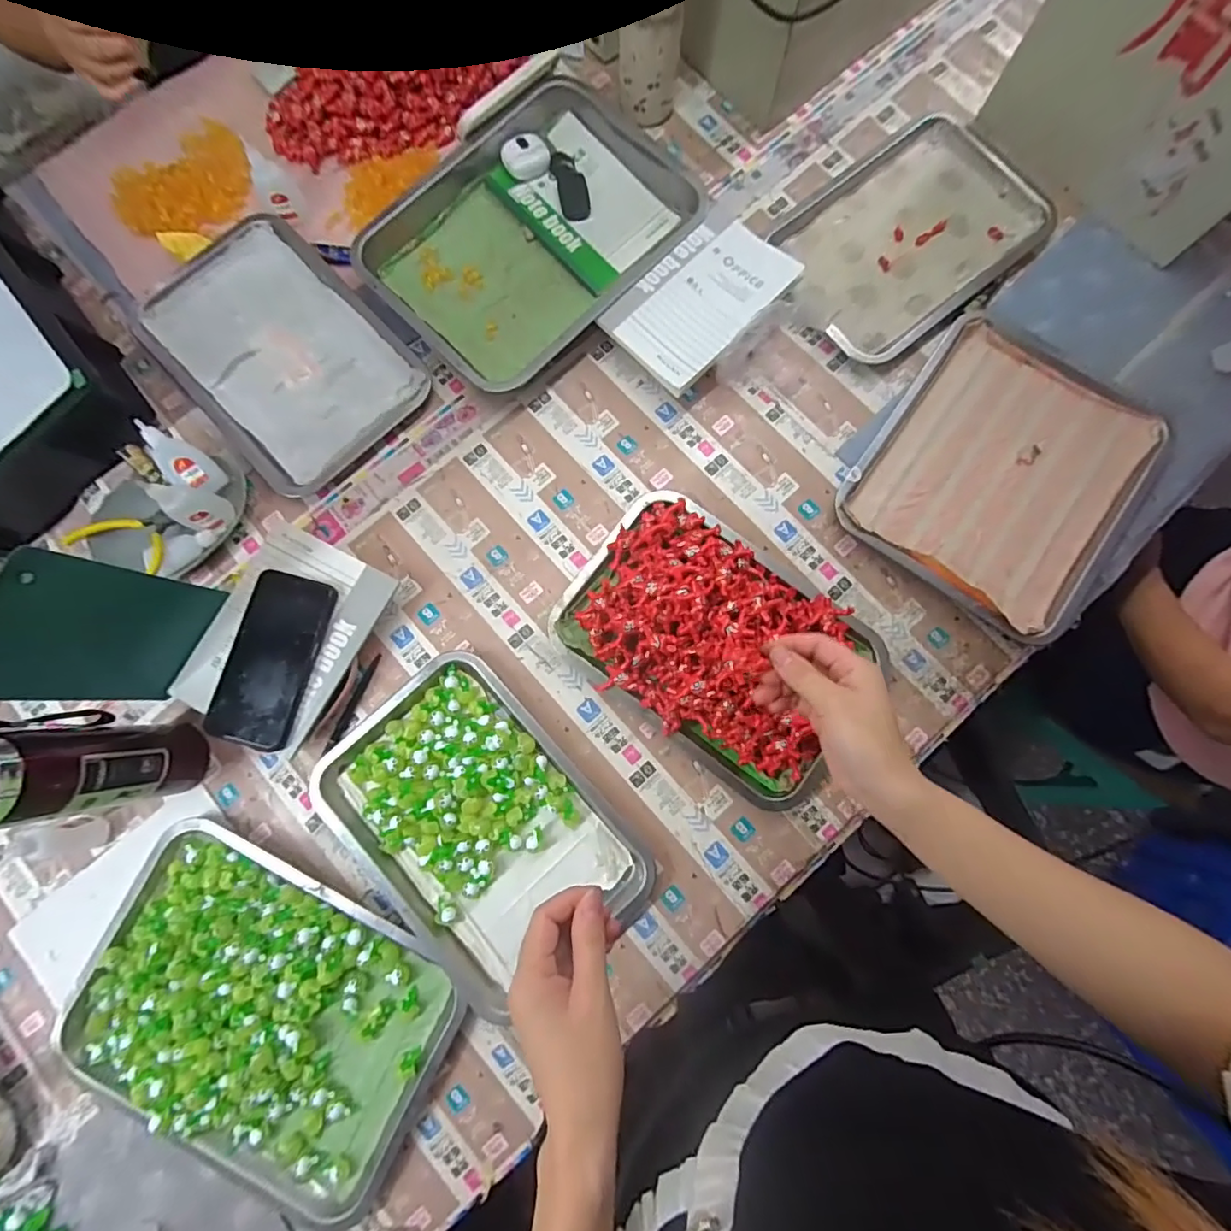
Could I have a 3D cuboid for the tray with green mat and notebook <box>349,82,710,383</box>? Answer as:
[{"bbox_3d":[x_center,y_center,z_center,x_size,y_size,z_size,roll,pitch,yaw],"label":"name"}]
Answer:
[{"bbox_3d":[-0.090,-0.439,0.630,0.269,0.040,0.347,43,82,7],"label":"tray with green mat and notebook"}]

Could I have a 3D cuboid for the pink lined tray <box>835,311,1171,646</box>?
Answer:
[{"bbox_3d":[0.415,-0.152,0.585,0.263,0.026,0.302,35,82,6],"label":"pink lined tray"}]

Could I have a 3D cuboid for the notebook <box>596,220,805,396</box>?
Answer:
[{"bbox_3d":[0.094,-0.343,0.589,0.124,0.013,0.196,45,85,6],"label":"notebook"}]

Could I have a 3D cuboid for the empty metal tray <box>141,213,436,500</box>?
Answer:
[{"bbox_3d":[-0.377,-0.297,0.616,0.206,0.022,0.307,-44,82,-7],"label":"empty metal tray"}]

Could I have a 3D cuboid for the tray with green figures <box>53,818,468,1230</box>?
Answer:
[{"bbox_3d":[-0.345,0.386,0.530,0.354,0.046,0.271,27,83,4],"label":"tray with green figures"}]

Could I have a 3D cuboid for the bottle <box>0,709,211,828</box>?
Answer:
[{"bbox_3d":[-0.464,0.127,0.471,0.064,0.243,0.082,-6,82,0],"label":"bottle"}]

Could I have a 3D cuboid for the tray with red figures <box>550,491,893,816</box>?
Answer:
[{"bbox_3d":[0.103,0.021,0.538,0.302,0.075,0.208,37,82,6],"label":"tray with red figures"}]

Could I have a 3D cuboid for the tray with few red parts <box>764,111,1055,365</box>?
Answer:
[{"bbox_3d":[0.339,-0.446,0.639,0.309,0.018,0.213,-39,82,-7],"label":"tray with few red parts"}]

